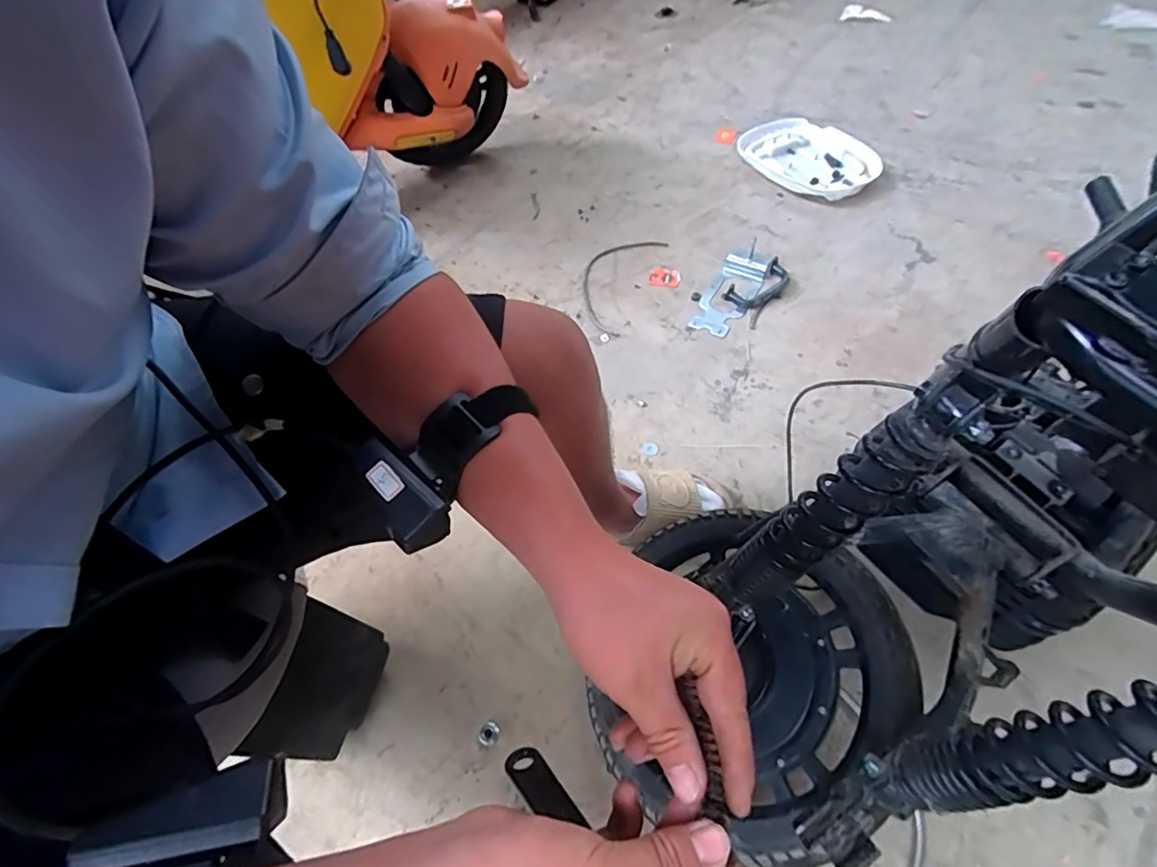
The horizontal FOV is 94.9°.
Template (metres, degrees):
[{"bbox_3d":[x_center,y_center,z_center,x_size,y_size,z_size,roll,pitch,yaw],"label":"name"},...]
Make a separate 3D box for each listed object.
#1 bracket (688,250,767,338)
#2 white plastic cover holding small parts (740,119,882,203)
[{"bbox_3d":[0.338,-0.316,1.178,0.104,0.025,0.258,25,60,19],"label":"bracket"},{"bbox_3d":[0.618,-0.754,1.448,0.361,0.071,0.286,19,58,16],"label":"white plastic cover holding small parts"}]

